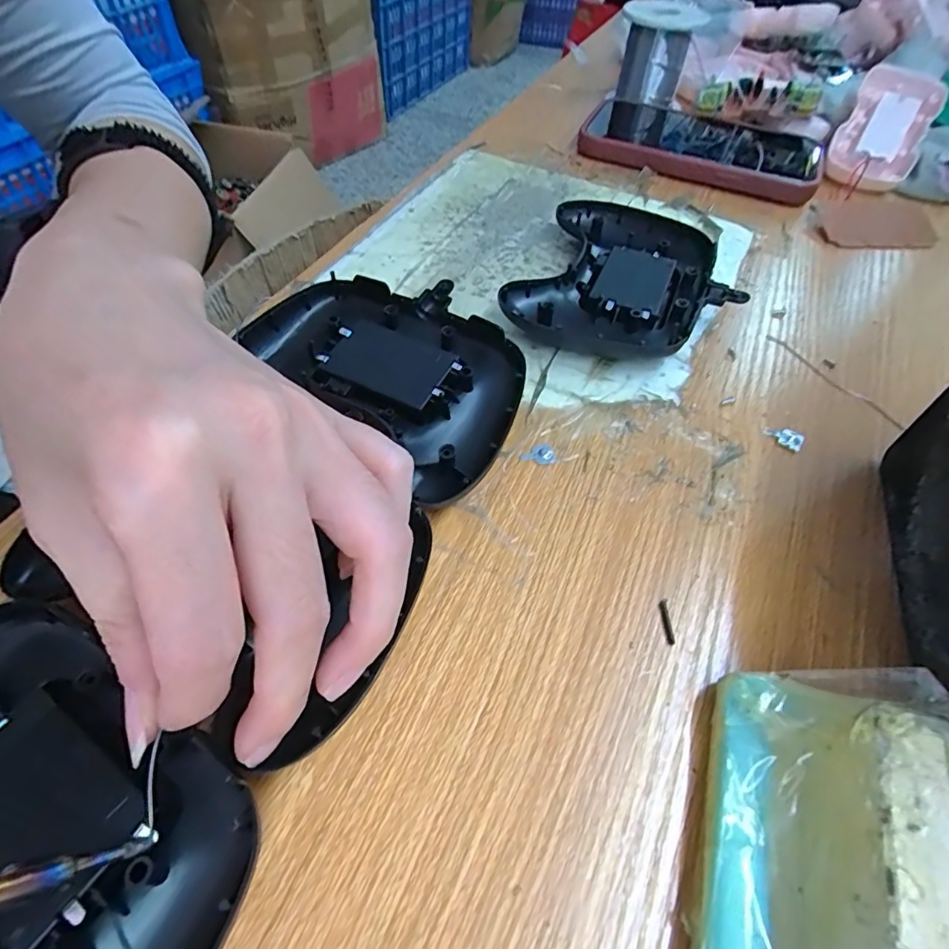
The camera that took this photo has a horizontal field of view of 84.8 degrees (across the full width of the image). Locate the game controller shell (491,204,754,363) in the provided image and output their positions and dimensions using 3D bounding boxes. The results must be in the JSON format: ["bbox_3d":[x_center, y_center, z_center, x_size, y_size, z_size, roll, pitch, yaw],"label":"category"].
[{"bbox_3d":[0.080,-0.103,0.274,0.100,0.021,0.123,21,56,12],"label":"game controller shell"}]

